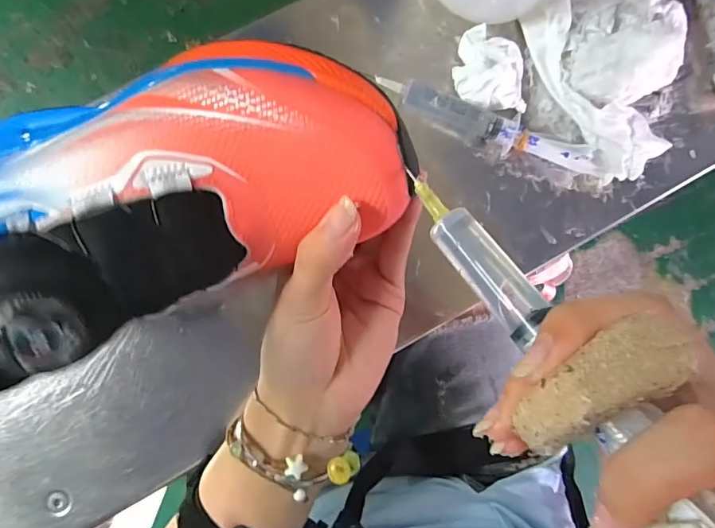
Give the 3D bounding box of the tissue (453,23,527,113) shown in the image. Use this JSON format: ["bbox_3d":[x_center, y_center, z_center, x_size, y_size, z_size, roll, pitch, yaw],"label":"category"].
[{"bbox_3d":[0.089,-0.129,0.314,0.047,0.020,0.049,11,89,-3],"label":"tissue"}]

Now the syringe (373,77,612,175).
[{"bbox_3d":[0.090,-0.090,0.314,0.157,0.024,0.021,23,89,-3],"label":"syringe"}]

